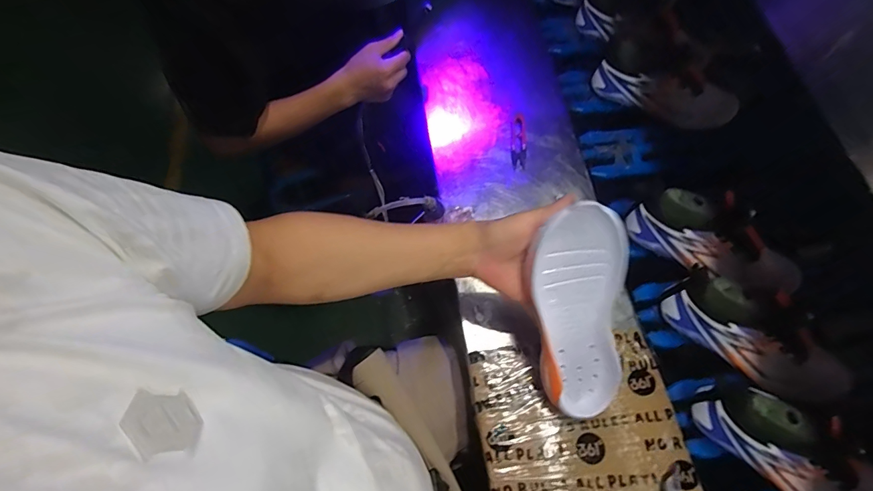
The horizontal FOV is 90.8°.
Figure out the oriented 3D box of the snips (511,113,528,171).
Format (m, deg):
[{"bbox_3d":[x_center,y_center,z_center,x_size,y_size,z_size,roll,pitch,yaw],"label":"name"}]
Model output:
[{"bbox_3d":[0.131,-0.166,0.684,0.024,0.004,0.100,3,65,3],"label":"snips"}]

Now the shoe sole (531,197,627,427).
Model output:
[{"bbox_3d":[0.157,0.076,0.470,0.089,0.036,0.259,-9,111,-4],"label":"shoe sole"}]

